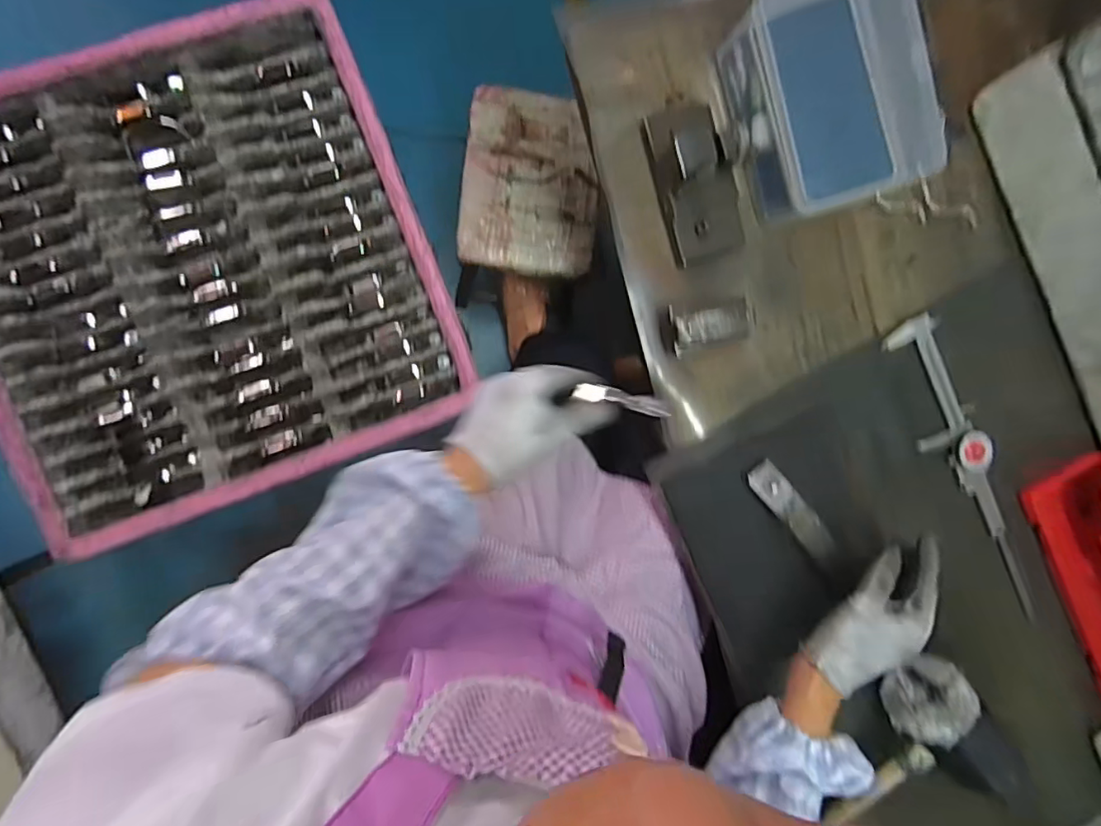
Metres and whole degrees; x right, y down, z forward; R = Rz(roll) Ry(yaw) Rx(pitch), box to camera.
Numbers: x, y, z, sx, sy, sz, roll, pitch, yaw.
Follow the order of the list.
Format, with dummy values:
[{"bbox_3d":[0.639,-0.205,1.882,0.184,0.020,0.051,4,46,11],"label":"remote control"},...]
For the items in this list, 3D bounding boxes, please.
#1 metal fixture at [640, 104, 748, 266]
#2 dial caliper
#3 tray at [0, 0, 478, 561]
[{"bbox_3d":[0.127,-0.200,0.470,0.067,0.064,0.132,-23,95,-6],"label":"metal fixture"},{"bbox_3d":[0.416,0.060,0.554,0.057,0.018,0.325,-27,96,-5],"label":"dial caliper"},{"bbox_3d":[-0.436,-0.174,0.702,0.552,0.059,0.554,-21,95,-6],"label":"tray"}]

